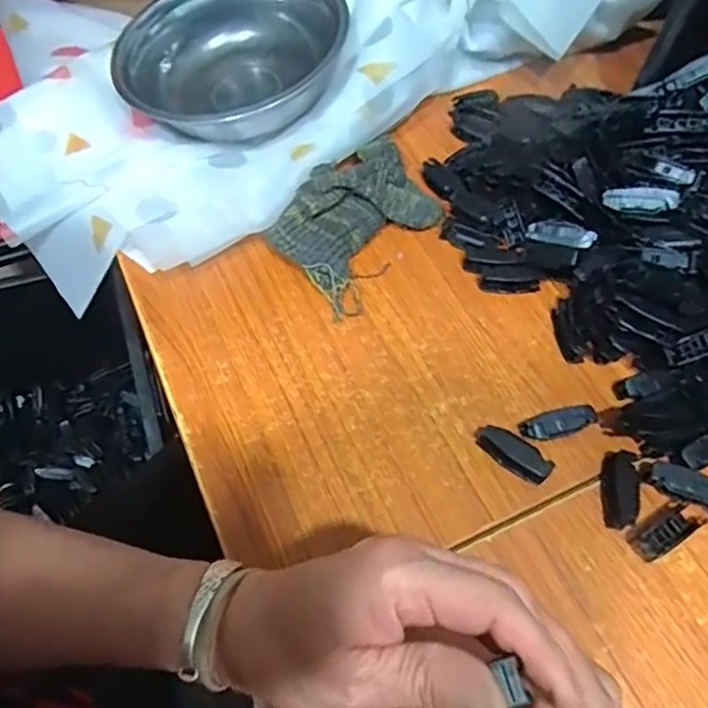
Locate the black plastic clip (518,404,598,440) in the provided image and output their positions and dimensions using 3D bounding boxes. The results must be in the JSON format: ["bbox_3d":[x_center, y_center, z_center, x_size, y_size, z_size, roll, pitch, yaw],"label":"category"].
[{"bbox_3d":[0.139,0.047,0.405,0.050,0.012,0.017,-15,60,4],"label":"black plastic clip"}]

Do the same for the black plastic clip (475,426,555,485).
[{"bbox_3d":[0.106,0.065,0.395,0.051,0.014,0.017,31,62,15],"label":"black plastic clip"}]

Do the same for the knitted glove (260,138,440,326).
[{"bbox_3d":[0.003,-0.114,0.483,0.098,0.042,0.150,36,64,17],"label":"knitted glove"}]

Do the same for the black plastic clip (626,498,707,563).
[{"bbox_3d":[0.196,0.109,0.374,0.048,0.018,0.022,-26,64,-17],"label":"black plastic clip"}]

